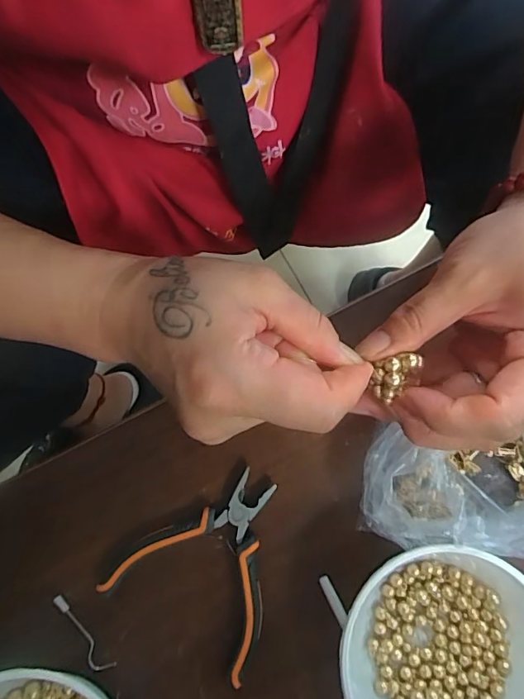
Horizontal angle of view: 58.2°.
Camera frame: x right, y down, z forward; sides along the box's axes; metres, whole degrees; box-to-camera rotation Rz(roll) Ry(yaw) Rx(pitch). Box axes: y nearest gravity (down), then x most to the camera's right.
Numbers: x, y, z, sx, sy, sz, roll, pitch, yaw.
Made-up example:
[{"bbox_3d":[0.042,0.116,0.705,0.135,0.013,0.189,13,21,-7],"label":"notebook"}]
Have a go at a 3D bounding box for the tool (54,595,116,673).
[{"bbox_3d":[-0.108,0.170,0.280,0.011,0.005,0.053,-42,79,-9],"label":"tool"}]

